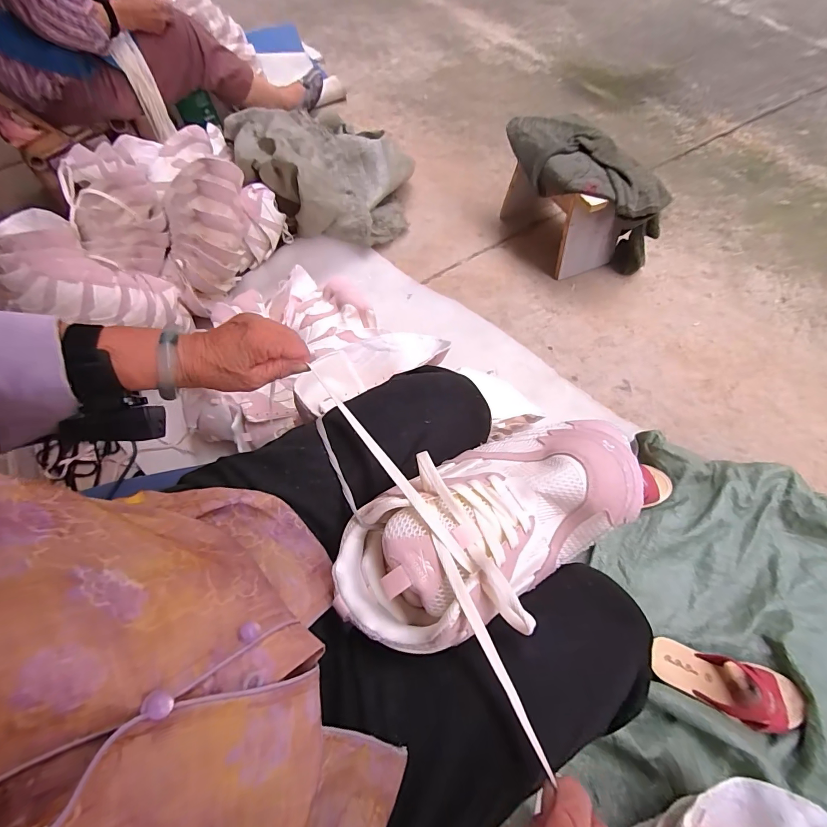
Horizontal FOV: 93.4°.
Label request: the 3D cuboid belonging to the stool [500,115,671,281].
[{"bbox_3d":[0.401,-0.526,0.982,0.207,0.248,0.393,-31,66,-14],"label":"stool"}]

